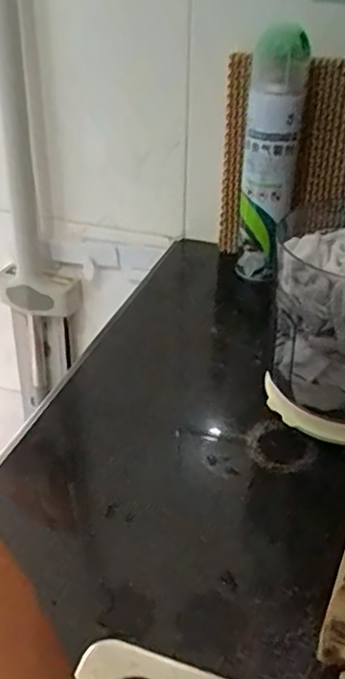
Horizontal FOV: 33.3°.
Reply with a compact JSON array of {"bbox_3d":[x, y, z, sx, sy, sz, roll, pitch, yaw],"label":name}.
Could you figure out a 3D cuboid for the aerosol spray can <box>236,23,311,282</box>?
[{"bbox_3d":[0.112,-0.200,0.673,0.061,0.287,0.066,6,35,8],"label":"aerosol spray can"}]

